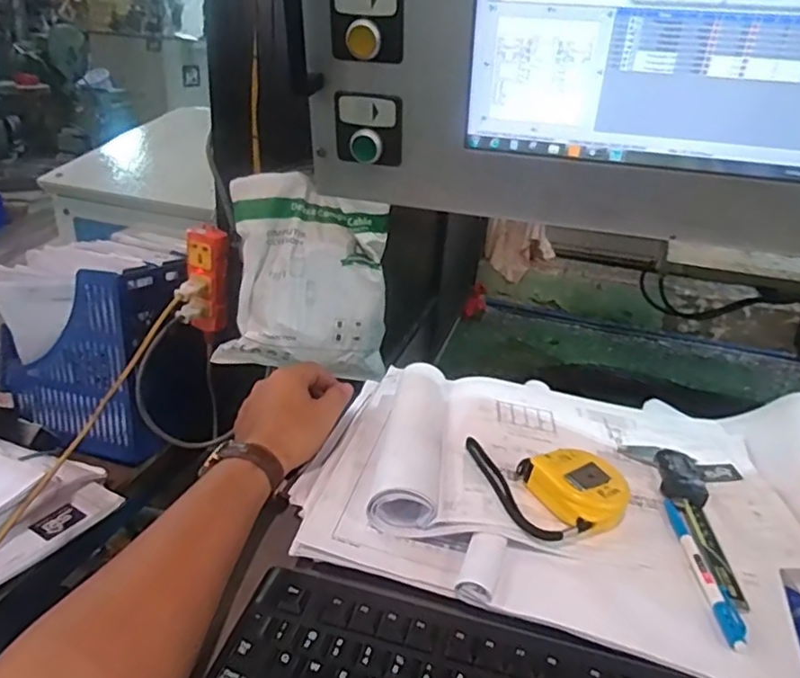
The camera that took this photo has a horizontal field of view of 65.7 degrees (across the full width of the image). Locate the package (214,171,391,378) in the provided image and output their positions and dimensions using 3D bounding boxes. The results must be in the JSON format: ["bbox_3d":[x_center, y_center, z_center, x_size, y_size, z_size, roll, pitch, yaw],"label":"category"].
[{"bbox_3d":[-0.115,-0.081,0.802,0.213,0.246,0.048,6,-1,-14],"label":"package"}]

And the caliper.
[{"bbox_3d":[0.232,0.135,0.487,0.094,0.010,0.173,10,26,11],"label":"caliper"}]

